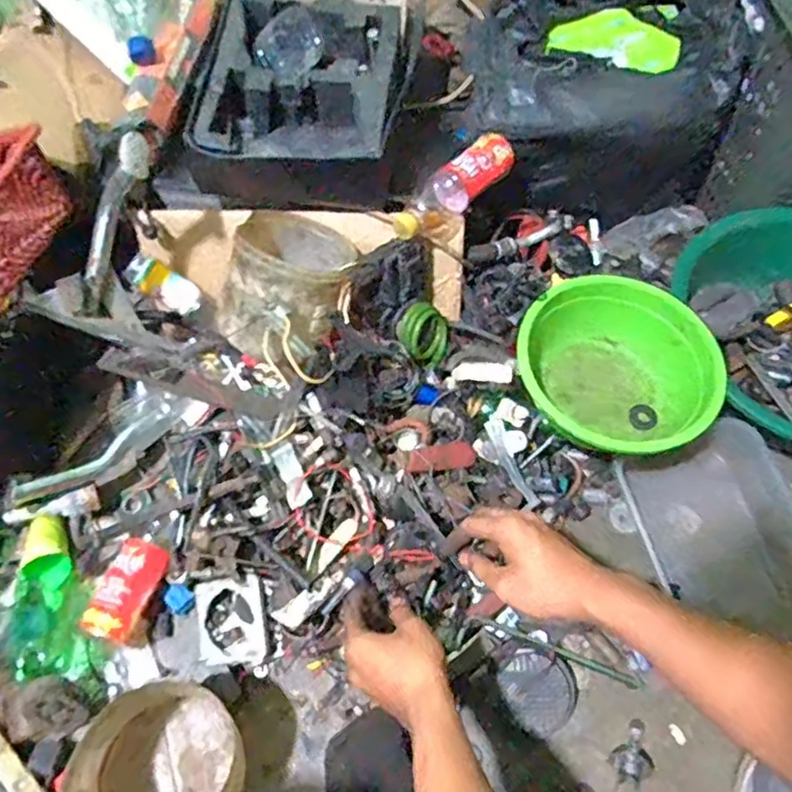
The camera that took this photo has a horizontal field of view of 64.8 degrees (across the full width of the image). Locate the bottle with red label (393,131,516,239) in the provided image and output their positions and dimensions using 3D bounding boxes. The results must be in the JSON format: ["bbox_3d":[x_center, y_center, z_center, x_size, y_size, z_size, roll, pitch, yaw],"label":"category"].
[{"bbox_3d":[0.067,-0.251,0.774,0.188,0.065,0.056,-38,68,-19],"label":"bottle with red label"}]

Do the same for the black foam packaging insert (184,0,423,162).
[{"bbox_3d":[-0.103,-0.403,0.762,0.231,0.066,0.333,8,62,4],"label":"black foam packaging insert"}]

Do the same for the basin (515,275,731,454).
[{"bbox_3d":[0.248,-0.020,0.734,0.216,0.108,0.218,0,61,-1],"label":"basin"}]

